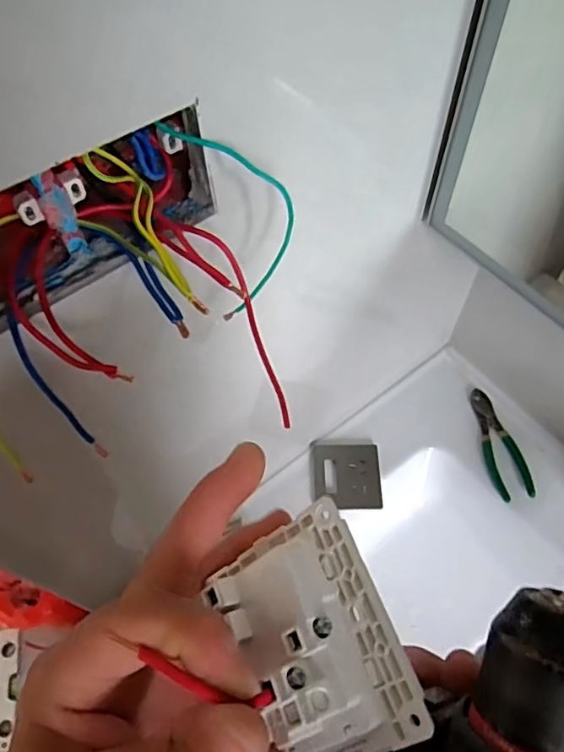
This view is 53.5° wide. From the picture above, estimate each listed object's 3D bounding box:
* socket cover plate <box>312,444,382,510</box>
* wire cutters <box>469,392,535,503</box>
[{"bbox_3d":[0.084,0.129,0.726,0.086,0.009,0.087,-2,59,1],"label":"socket cover plate"},{"bbox_3d":[0.283,0.086,0.738,0.051,0.007,0.154,-8,60,-3],"label":"wire cutters"}]

